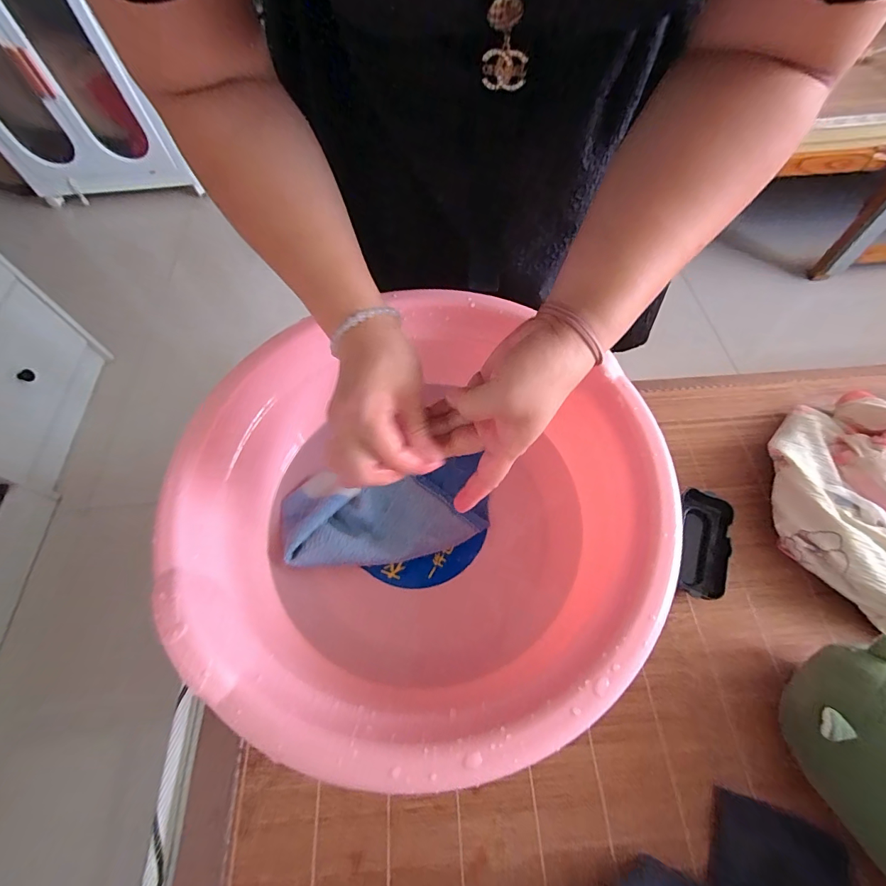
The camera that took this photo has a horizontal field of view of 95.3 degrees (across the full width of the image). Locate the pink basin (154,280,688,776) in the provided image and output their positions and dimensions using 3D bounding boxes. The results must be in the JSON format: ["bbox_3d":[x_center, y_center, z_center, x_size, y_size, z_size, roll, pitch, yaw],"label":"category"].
[{"bbox_3d":[-0.013,0.070,0.380,0.381,0.179,0.348,-17,62,-7],"label":"pink basin"}]

